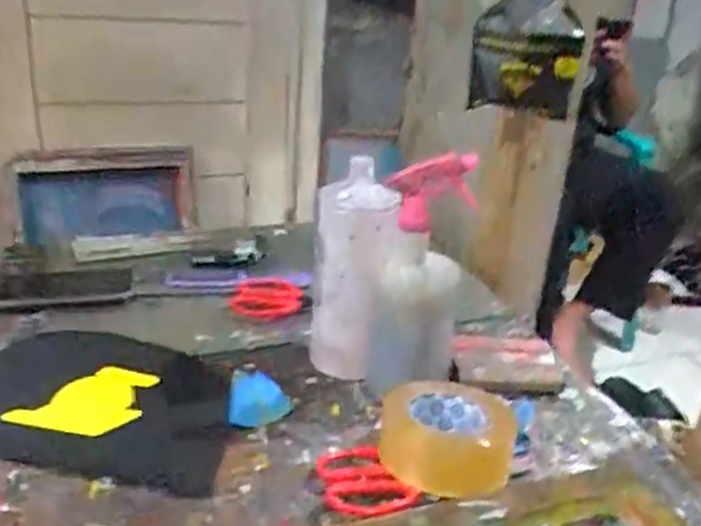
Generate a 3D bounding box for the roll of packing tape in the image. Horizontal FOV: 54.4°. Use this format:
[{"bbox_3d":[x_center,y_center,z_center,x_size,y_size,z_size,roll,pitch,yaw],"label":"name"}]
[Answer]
[{"bbox_3d":[0.085,0.161,0.613,0.122,0.051,0.111,5,23,-2],"label":"roll of packing tape"}]

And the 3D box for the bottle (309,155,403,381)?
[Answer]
[{"bbox_3d":[0.001,0.015,0.716,0.078,0.221,0.076,5,23,-2],"label":"bottle"}]

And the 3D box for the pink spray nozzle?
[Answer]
[{"bbox_3d":[0.074,-0.063,0.626,0.083,0.082,0.030,8,23,6],"label":"pink spray nozzle"}]

